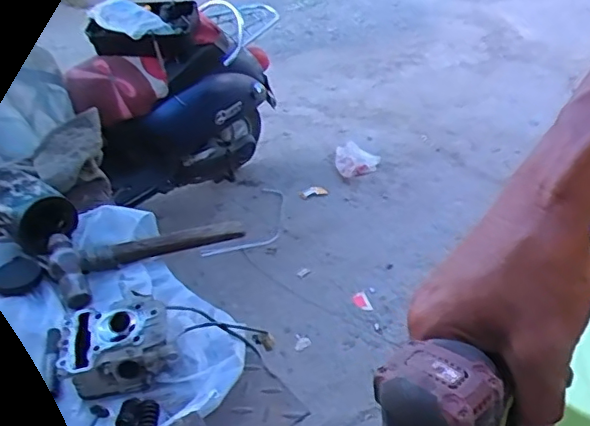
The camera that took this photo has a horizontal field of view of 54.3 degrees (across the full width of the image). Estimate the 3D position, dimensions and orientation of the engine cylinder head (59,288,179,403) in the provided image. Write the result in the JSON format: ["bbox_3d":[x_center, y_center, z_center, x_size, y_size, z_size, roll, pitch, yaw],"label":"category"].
[{"bbox_3d":[-0.226,0.160,0.712,0.137,0.056,0.120,-15,35,-14],"label":"engine cylinder head"}]

